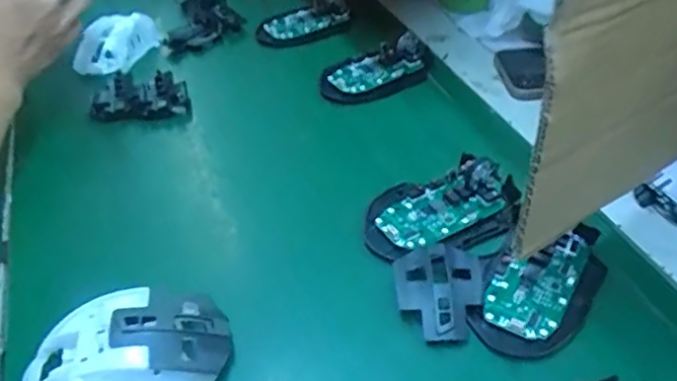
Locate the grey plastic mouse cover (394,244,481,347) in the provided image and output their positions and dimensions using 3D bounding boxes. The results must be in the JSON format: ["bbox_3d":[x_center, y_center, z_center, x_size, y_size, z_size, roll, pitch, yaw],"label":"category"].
[{"bbox_3d":[0.061,0.061,0.365,0.052,0.012,0.067,0,43,7],"label":"grey plastic mouse cover"}]

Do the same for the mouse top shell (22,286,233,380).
[{"bbox_3d":[-0.121,0.090,0.335,0.112,0.033,0.059,-10,42,-4],"label":"mouse top shell"}]

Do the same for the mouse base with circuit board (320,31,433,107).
[{"bbox_3d":[0.035,-0.116,0.564,0.115,0.031,0.064,-19,44,-14],"label":"mouse base with circuit board"}]

